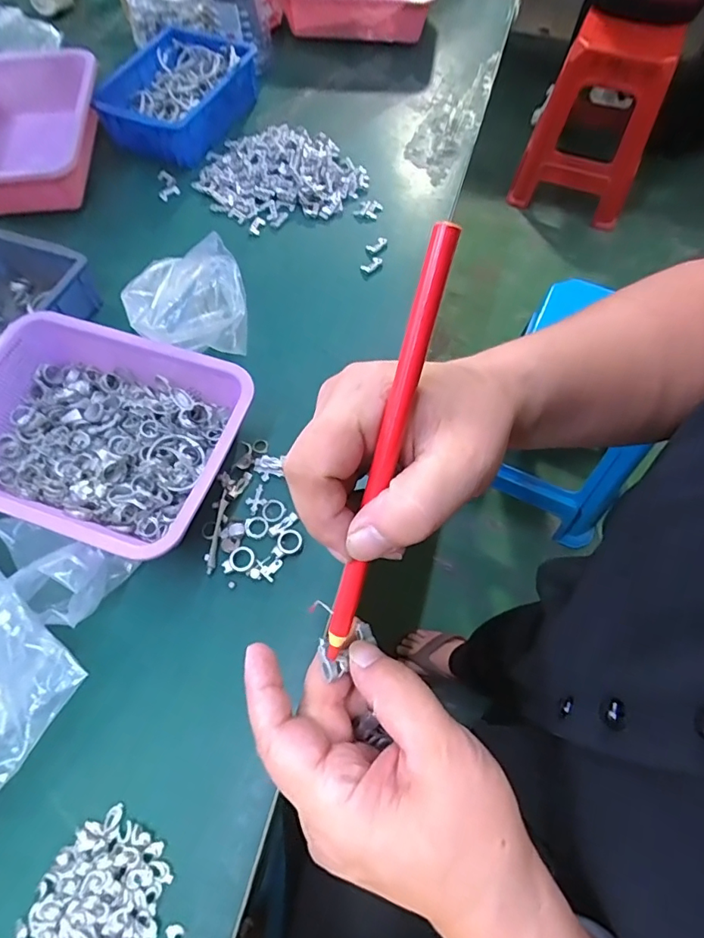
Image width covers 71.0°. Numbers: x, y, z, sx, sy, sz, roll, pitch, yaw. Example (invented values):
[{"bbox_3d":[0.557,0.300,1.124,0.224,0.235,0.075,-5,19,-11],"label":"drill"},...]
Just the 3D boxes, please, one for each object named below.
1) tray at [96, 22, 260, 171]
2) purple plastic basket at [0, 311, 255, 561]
[{"bbox_3d":[-0.279,-0.610,0.796,0.185,0.066,0.250,26,68,10],"label":"tray"},{"bbox_3d":[-0.278,-0.037,0.533,0.291,0.076,0.219,18,67,7],"label":"purple plastic basket"}]

